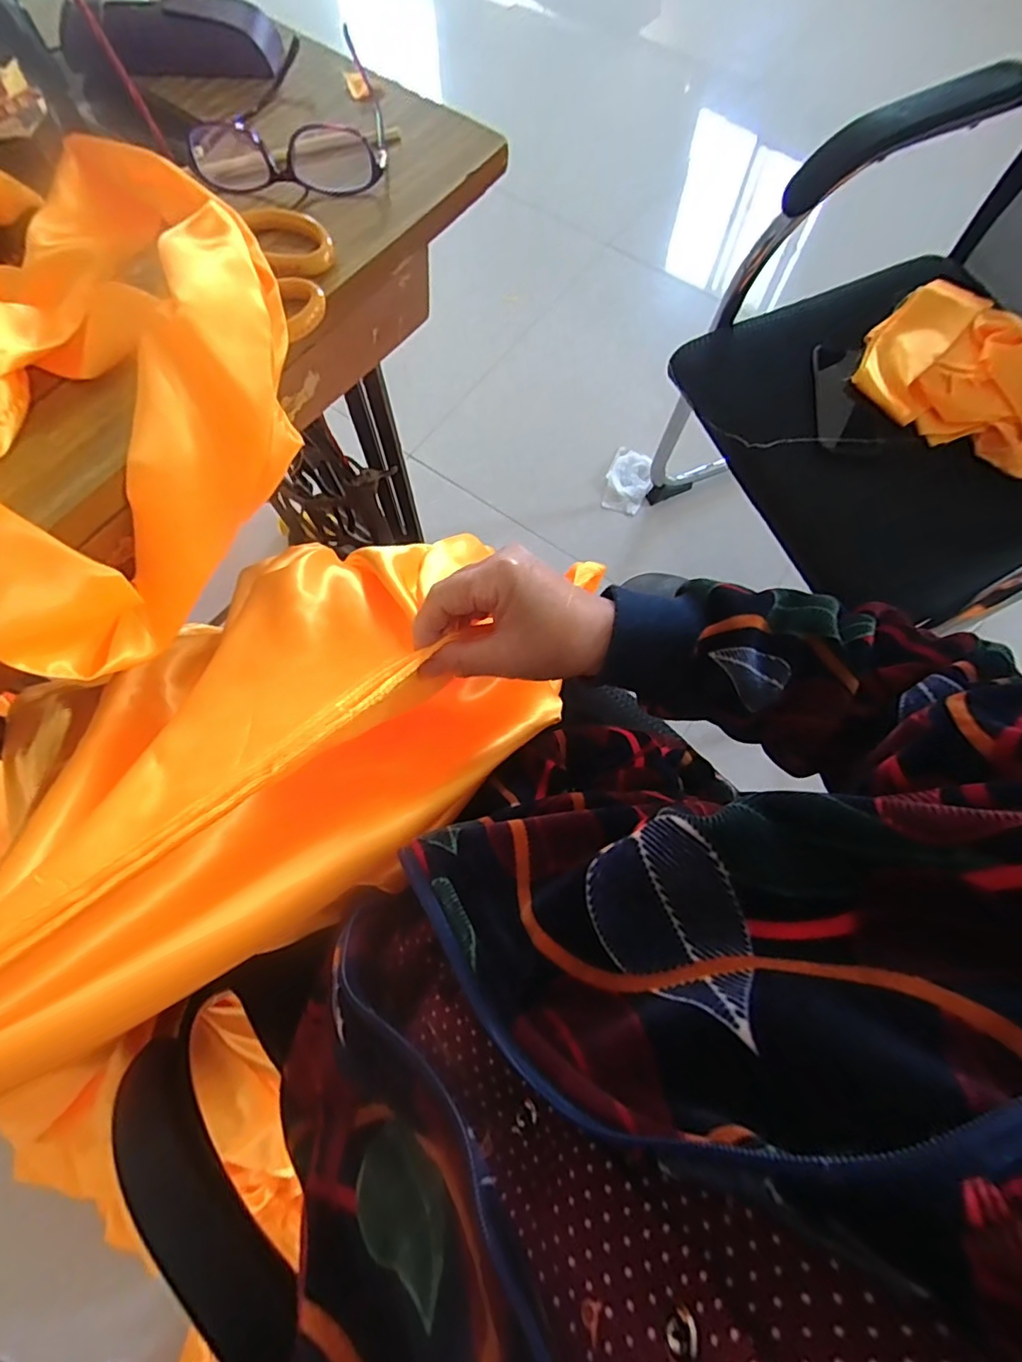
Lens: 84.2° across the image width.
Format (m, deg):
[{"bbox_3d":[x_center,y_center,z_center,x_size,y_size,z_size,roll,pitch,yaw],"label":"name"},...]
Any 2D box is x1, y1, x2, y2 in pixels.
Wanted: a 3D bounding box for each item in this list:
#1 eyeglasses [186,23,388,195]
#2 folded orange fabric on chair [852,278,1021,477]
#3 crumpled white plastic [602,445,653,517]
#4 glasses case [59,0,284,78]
[{"bbox_3d":[-0.152,-0.401,0.398,0.135,0.034,0.129,4,71,0],"label":"eyeglasses"},{"bbox_3d":[0.612,-0.371,0.711,0.208,0.064,0.328,-40,77,-13],"label":"folded orange fabric on chair"},{"bbox_3d":[0.249,-0.424,1.197,0.099,0.042,0.144,23,72,6],"label":"crumpled white plastic"},{"bbox_3d":[-0.248,-0.484,0.421,0.153,0.033,0.058,3,71,0],"label":"glasses case"}]

